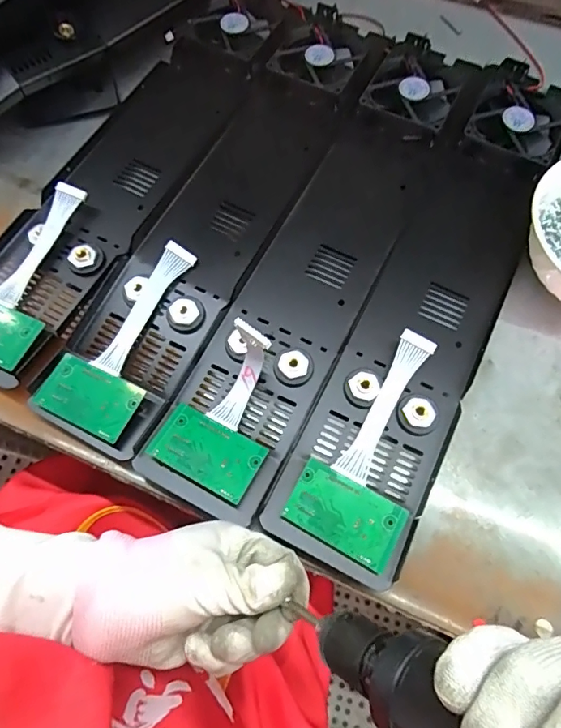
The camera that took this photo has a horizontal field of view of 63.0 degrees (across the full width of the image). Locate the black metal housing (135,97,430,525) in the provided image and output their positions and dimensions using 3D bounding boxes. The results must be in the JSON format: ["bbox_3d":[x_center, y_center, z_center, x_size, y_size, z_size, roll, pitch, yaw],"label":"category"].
[{"bbox_3d":[0.019,-0.064,0.376,0.097,0.019,0.374,26,71,9],"label":"black metal housing"}]

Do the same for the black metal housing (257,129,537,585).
[{"bbox_3d":[0.112,-0.027,0.357,0.103,0.021,0.366,25,71,9],"label":"black metal housing"}]

